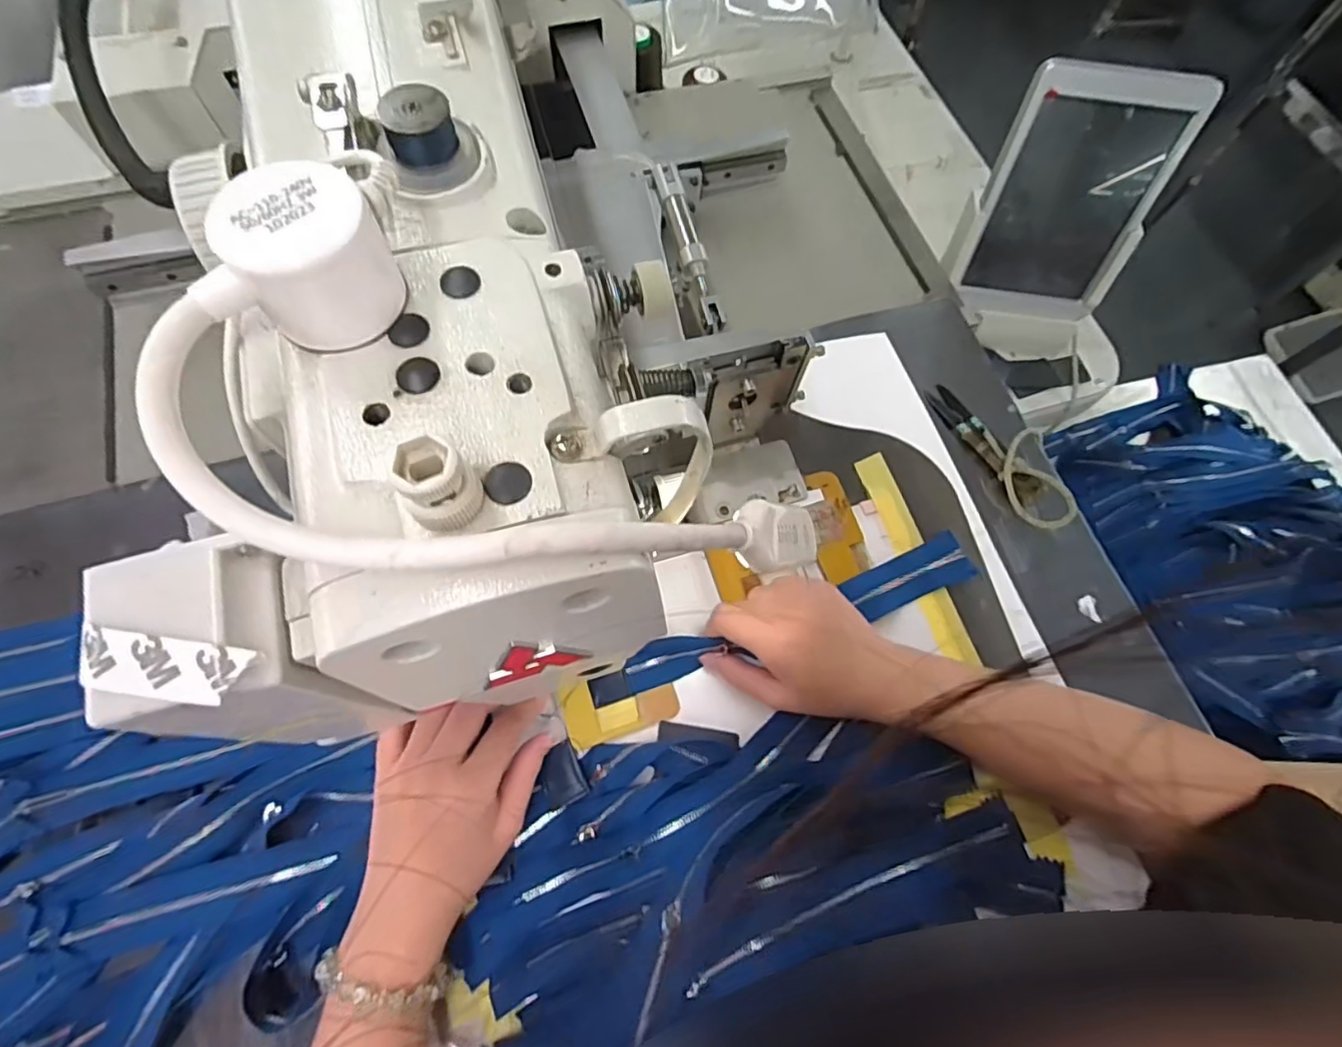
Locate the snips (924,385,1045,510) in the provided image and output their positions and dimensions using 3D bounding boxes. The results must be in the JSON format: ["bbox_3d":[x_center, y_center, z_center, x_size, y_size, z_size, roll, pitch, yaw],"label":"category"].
[{"bbox_3d":[0.247,-0.067,0.481,0.022,0.014,0.117,-25,71,-12],"label":"snips"}]

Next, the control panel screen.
[{"bbox_3d":[0.366,-0.297,0.577,0.164,0.213,0.029,6,48,1],"label":"control panel screen"}]

